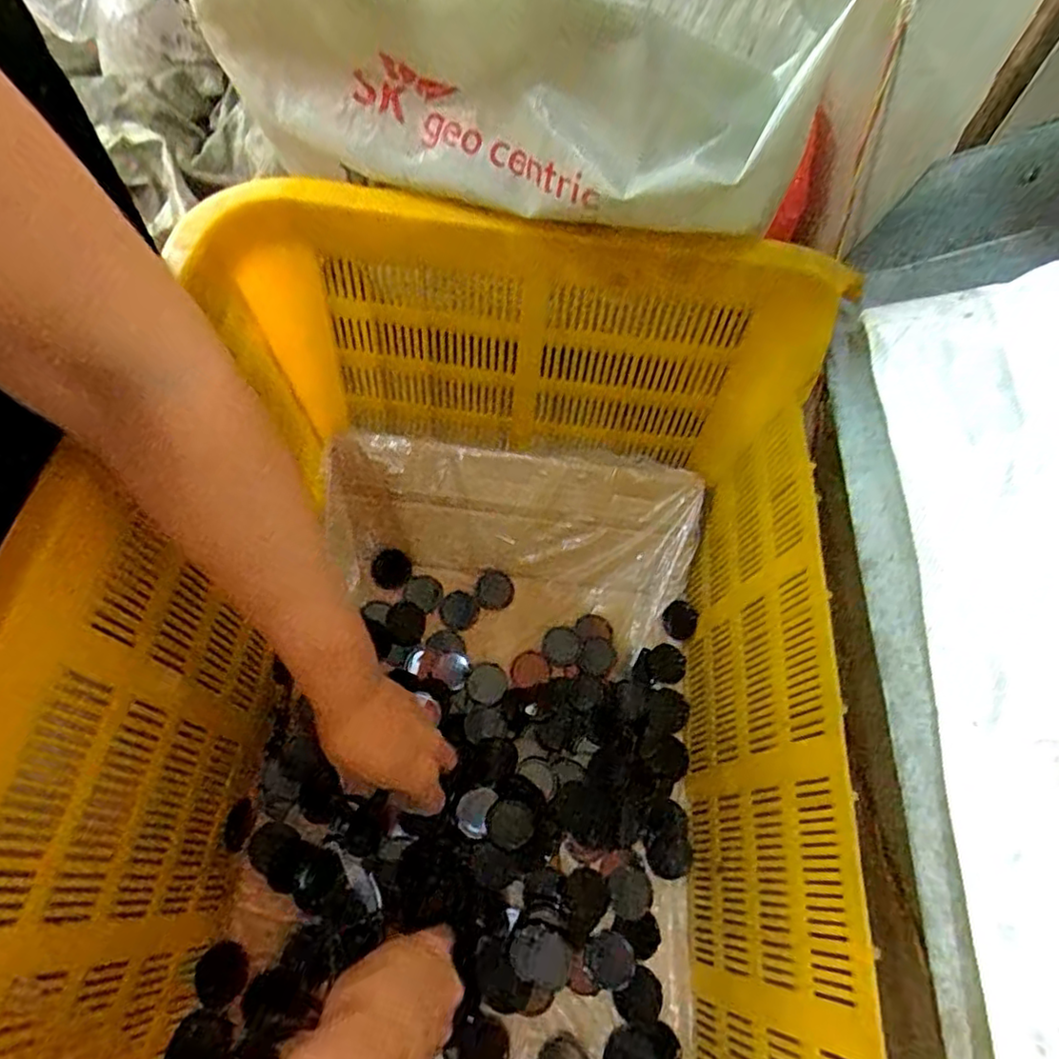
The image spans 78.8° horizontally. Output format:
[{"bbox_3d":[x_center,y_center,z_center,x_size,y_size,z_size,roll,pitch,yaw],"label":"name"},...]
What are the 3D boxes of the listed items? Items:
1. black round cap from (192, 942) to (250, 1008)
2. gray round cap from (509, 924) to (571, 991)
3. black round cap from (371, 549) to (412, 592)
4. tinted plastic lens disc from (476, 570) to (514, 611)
[{"bbox_3d":[-0.206,0.297,0.431,0.033,0.004,0.035,2,62,-3],"label":"black round cap"},{"bbox_3d":[0.008,0.303,0.458,0.042,0.006,0.035,18,62,6],"label":"gray round cap"},{"bbox_3d":[-0.123,0.036,0.574,0.035,0.004,0.035,0,88,-3],"label":"black round cap"},{"bbox_3d":[-0.031,0.056,0.585,0.034,0.004,0.034,1,82,-7],"label":"tinted plastic lens disc"}]

